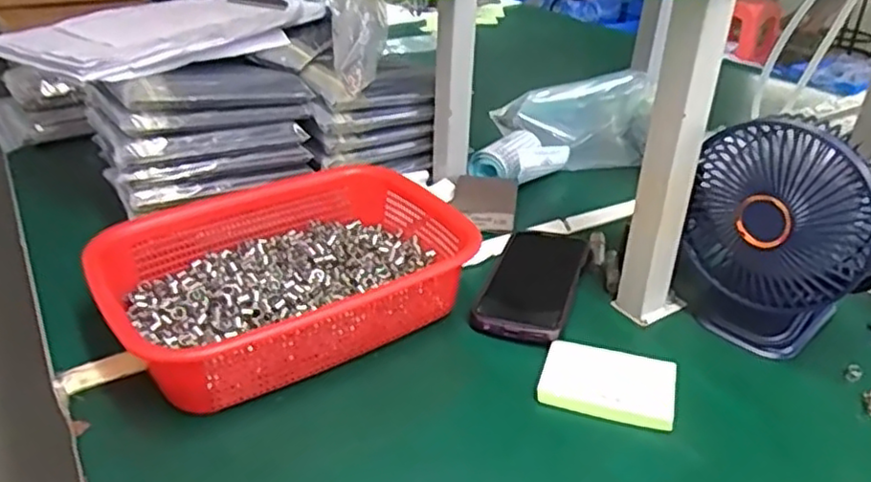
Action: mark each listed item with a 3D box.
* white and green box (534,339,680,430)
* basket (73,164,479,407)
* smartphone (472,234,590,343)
[{"bbox_3d":[0.130,0.108,0.510,0.096,0.015,0.066,11,31,15],"label":"white and green box"},{"bbox_3d":[-0.117,0.031,0.572,0.289,0.079,0.211,-17,35,-30],"label":"basket"},{"bbox_3d":[0.094,0.031,0.627,0.075,0.017,0.183,12,28,18],"label":"smartphone"}]

